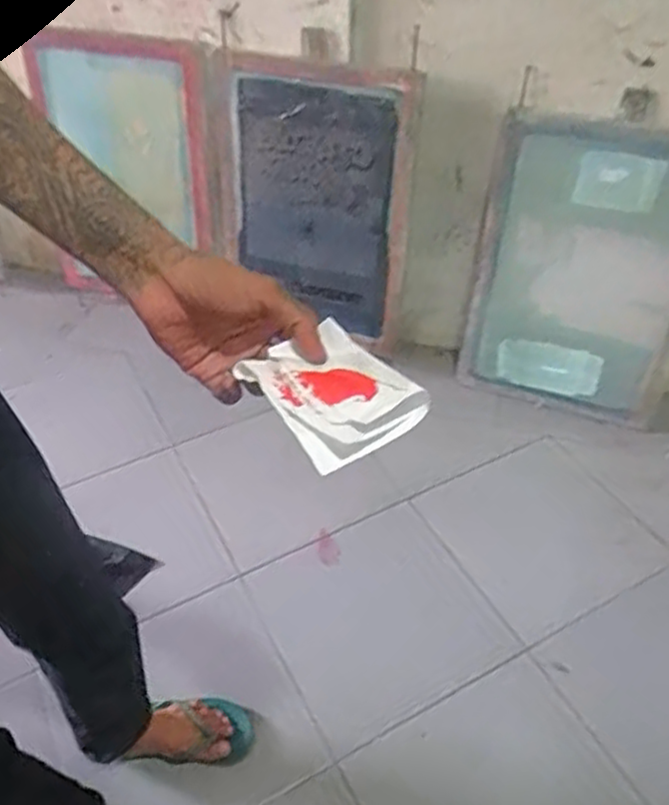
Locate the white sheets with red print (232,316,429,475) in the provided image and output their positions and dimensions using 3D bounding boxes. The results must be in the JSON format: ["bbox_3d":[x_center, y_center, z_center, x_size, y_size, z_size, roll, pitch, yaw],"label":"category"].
[{"bbox_3d":[-0.002,-0.011,0.446,0.089,0.024,0.105,-26,50,-24],"label":"white sheets with red print"}]

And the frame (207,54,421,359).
[{"bbox_3d":[-0.080,-0.462,1.634,0.511,0.622,0.037,19,41,18],"label":"frame"}]

